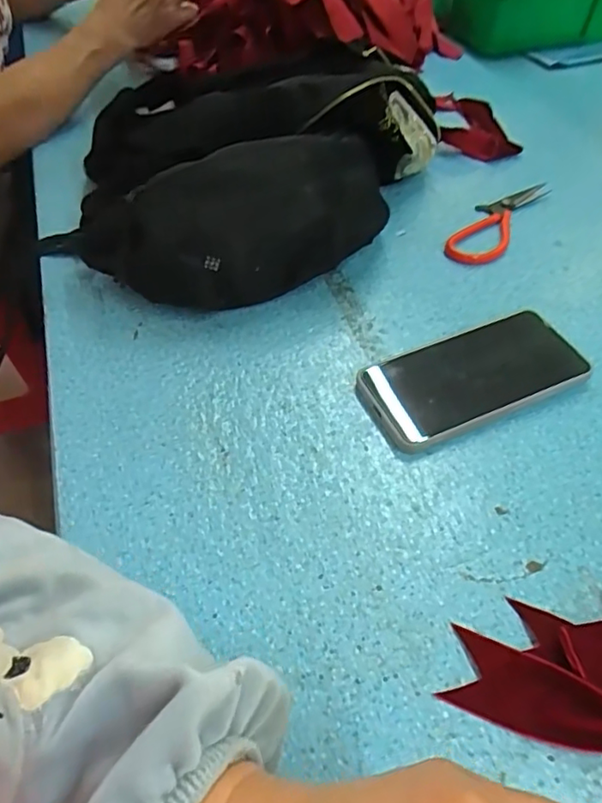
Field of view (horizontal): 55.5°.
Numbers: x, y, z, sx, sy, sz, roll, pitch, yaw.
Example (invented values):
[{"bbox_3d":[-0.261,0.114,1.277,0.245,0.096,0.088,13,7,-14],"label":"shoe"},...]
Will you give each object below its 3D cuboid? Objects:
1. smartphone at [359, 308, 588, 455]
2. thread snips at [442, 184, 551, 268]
[{"bbox_3d":[0.126,-0.020,0.425,0.159,0.017,0.079,-21,54,-15],"label":"smartphone"},{"bbox_3d":[0.195,-0.182,0.567,0.050,0.004,0.161,28,57,21],"label":"thread snips"}]

